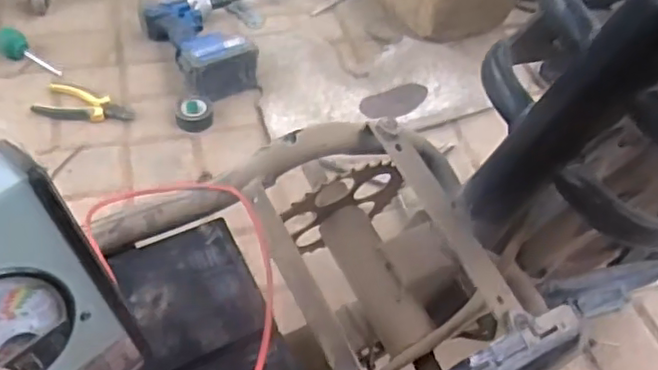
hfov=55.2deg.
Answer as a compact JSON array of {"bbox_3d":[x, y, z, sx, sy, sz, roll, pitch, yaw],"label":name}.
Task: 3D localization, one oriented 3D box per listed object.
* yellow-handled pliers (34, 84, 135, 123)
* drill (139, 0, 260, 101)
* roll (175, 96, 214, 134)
[{"bbox_3d":[-0.368,-0.123,0.949,0.142,0.013,0.069,12,49,5],"label":"yellow-handled pliers"},{"bbox_3d":[-0.136,-0.285,1.077,0.325,0.076,0.255,-25,56,-25],"label":"drill"},{"bbox_3d":[-0.203,-0.108,0.950,0.055,0.025,0.057,-2,49,-8],"label":"roll"}]

